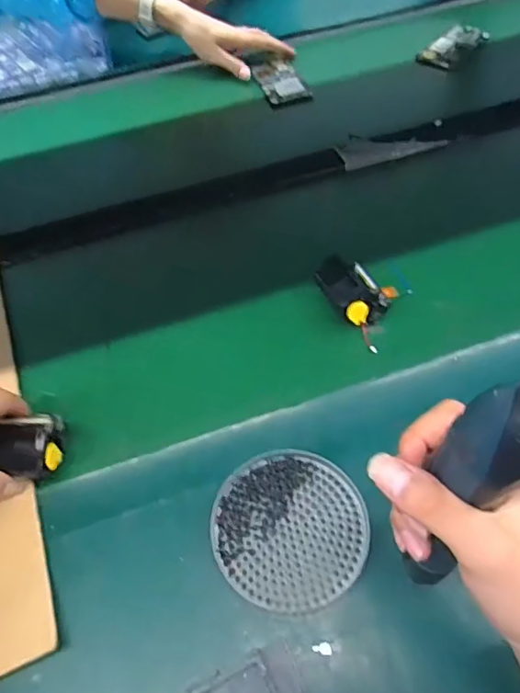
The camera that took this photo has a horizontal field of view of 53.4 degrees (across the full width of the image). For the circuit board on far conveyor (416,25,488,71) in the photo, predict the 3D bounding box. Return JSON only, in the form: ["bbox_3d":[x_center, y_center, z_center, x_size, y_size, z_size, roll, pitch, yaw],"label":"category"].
[{"bbox_3d":[0.311,-0.482,0.829,0.055,0.014,0.128,35,63,25],"label":"circuit board on far conveyor"}]

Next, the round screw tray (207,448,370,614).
[{"bbox_3d":[0.023,0.139,0.396,0.111,0.019,0.115,-2,54,3],"label":"round screw tray"}]

